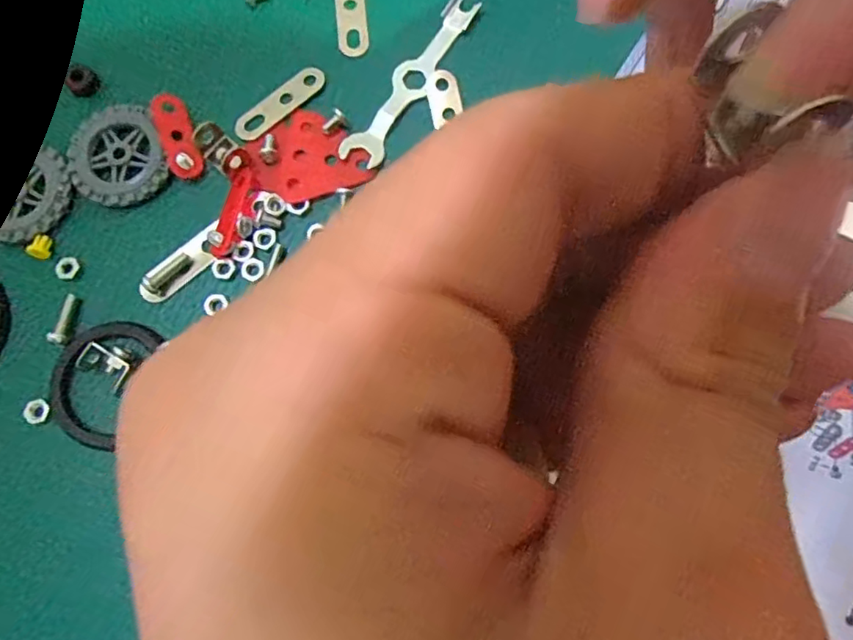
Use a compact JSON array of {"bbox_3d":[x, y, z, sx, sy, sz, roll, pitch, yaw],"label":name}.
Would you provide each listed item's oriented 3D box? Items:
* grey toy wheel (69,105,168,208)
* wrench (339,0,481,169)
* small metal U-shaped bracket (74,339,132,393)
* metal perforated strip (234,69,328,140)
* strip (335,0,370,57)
[{"bbox_3d":[-0.099,-0.053,0.181,0.029,0.004,0.034,-22,79,-2],"label":"grey toy wheel"},{"bbox_3d":[-0.005,-0.078,0.186,0.012,0.004,0.066,31,82,8],"label":"wrench"},{"bbox_3d":[-0.092,0.013,0.167,0.016,0.007,0.010,34,80,8],"label":"small metal U-shaped bracket"},{"bbox_3d":[-0.048,-0.071,0.185,0.034,0.004,0.009,-39,80,-5],"label":"metal perforated strip"},{"bbox_3d":[-0.025,-0.104,0.192,0.010,0.004,0.033,-7,79,1],"label":"strip"}]

